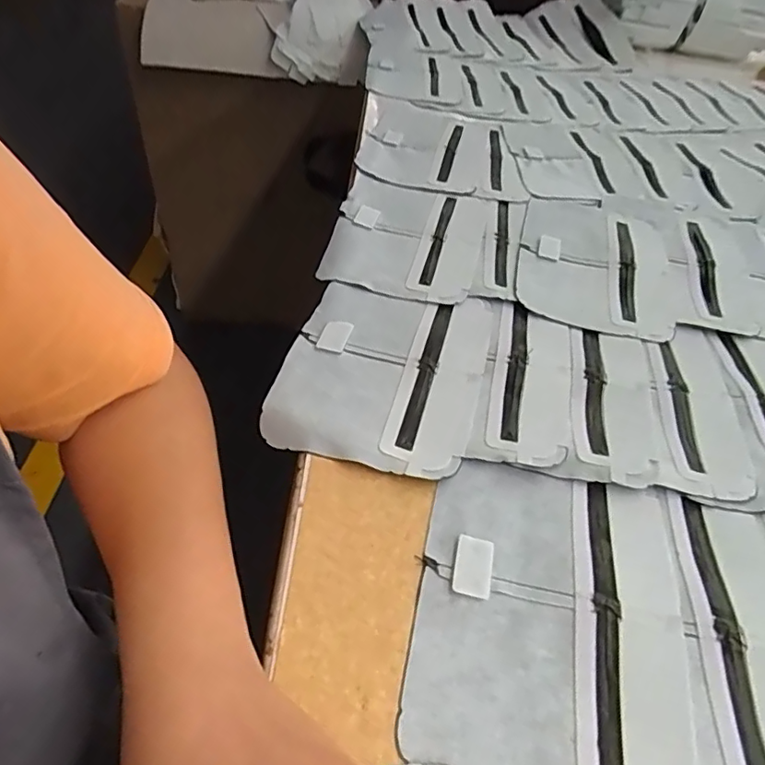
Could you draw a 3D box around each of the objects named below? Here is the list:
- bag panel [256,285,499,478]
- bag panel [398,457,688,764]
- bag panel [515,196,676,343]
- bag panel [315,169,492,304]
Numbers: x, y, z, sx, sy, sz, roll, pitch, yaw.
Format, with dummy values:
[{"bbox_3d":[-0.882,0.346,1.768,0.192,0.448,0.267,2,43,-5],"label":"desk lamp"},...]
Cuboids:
[{"bbox_3d":[0.002,-0.013,0.390,0.128,0.008,0.167,14,46,6],"label":"bag panel"},{"bbox_3d":[0.083,0.114,0.285,0.126,0.004,0.167,12,46,5],"label":"bag panel"},{"bbox_3d":[0.191,-0.113,0.508,0.130,0.010,0.193,15,46,8],"label":"bag panel"},{"bbox_3d":[0.026,-0.136,0.511,0.134,0.010,0.181,11,46,4],"label":"bag panel"}]

